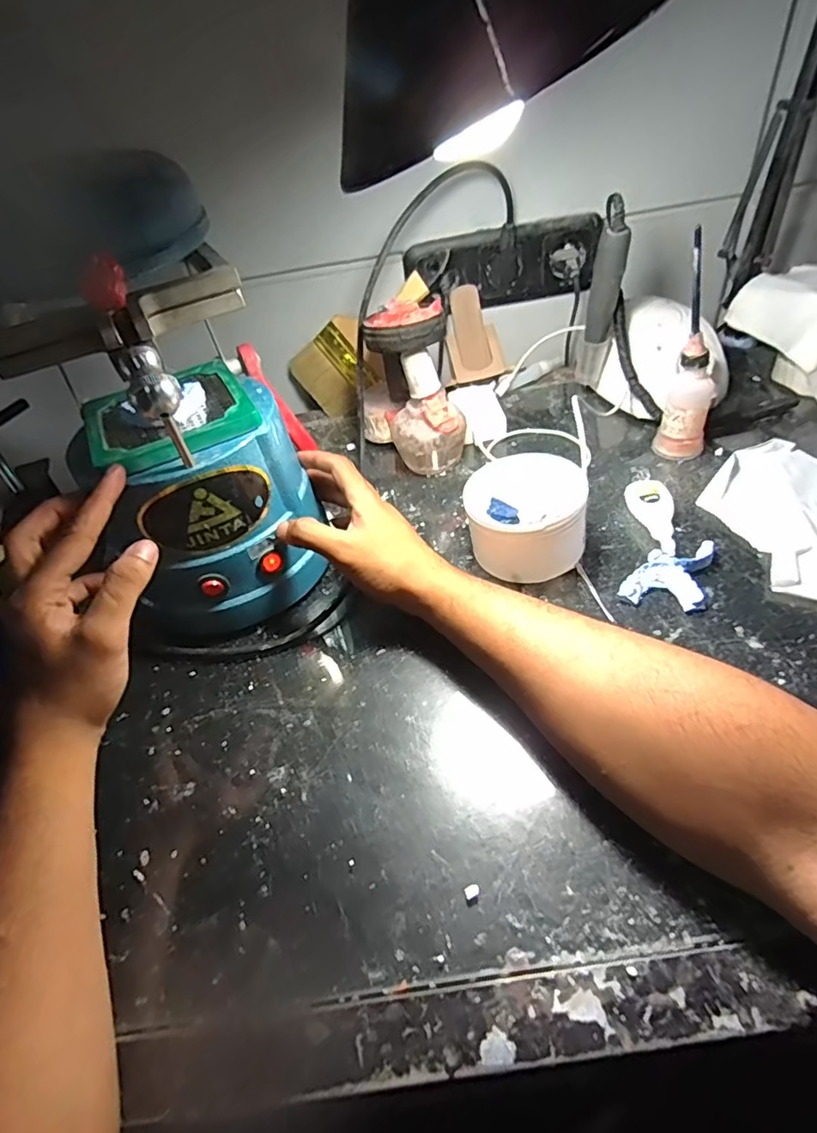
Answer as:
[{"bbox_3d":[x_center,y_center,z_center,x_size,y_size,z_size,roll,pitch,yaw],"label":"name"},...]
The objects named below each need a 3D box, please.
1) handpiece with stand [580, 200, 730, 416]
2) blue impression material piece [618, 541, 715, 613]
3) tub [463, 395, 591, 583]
[{"bbox_3d":[0.245,-0.245,0.546,0.107,0.175,0.128,-29,47,-17],"label":"handpiece with stand"},{"bbox_3d":[0.198,0.002,0.429,0.057,0.013,0.070,14,49,23],"label":"blue impression material piece"},{"bbox_3d":[0.094,-0.038,0.452,0.097,0.059,0.093,-5,44,5],"label":"tub"}]

